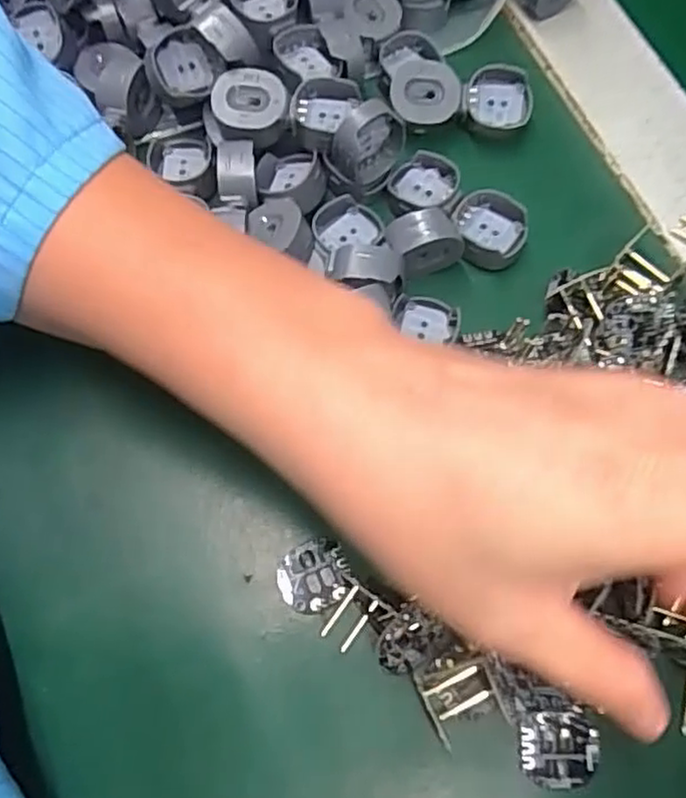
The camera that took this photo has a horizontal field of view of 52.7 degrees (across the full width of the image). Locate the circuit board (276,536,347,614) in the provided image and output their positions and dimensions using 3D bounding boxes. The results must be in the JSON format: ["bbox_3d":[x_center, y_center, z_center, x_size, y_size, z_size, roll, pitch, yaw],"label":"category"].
[{"bbox_3d":[-0.010,0.058,0.228,0.022,0.004,0.023,1,70,-1],"label":"circuit board"}]

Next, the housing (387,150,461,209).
[{"bbox_3d":[0.033,-0.085,0.271,0.025,0.010,0.020,31,72,10],"label":"housing"}]

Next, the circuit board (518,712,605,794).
[{"bbox_3d":[0.066,0.107,0.211,0.024,0.004,0.021,4,70,0],"label":"circuit board"}]

